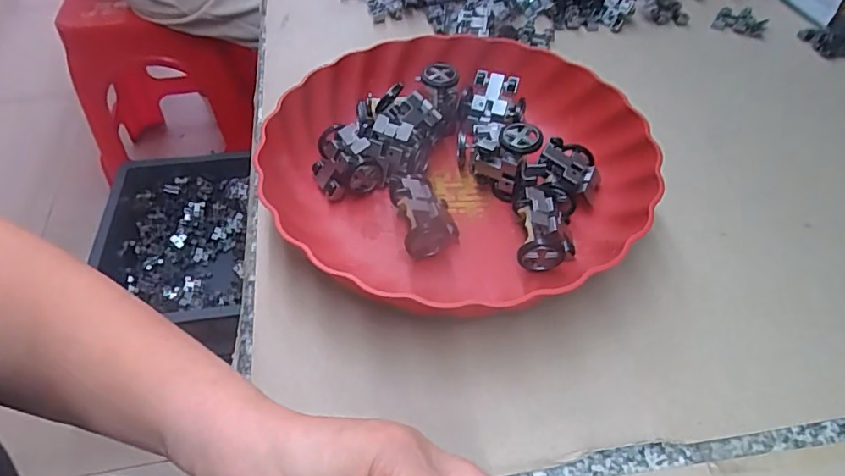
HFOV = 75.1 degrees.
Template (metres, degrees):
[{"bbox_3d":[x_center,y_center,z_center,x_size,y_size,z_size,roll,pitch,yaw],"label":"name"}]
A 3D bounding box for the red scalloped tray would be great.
[{"bbox_3d":[0.020,-0.050,0.368,0.242,0.050,0.240,-30,57,-24],"label":"red scalloped tray"}]

